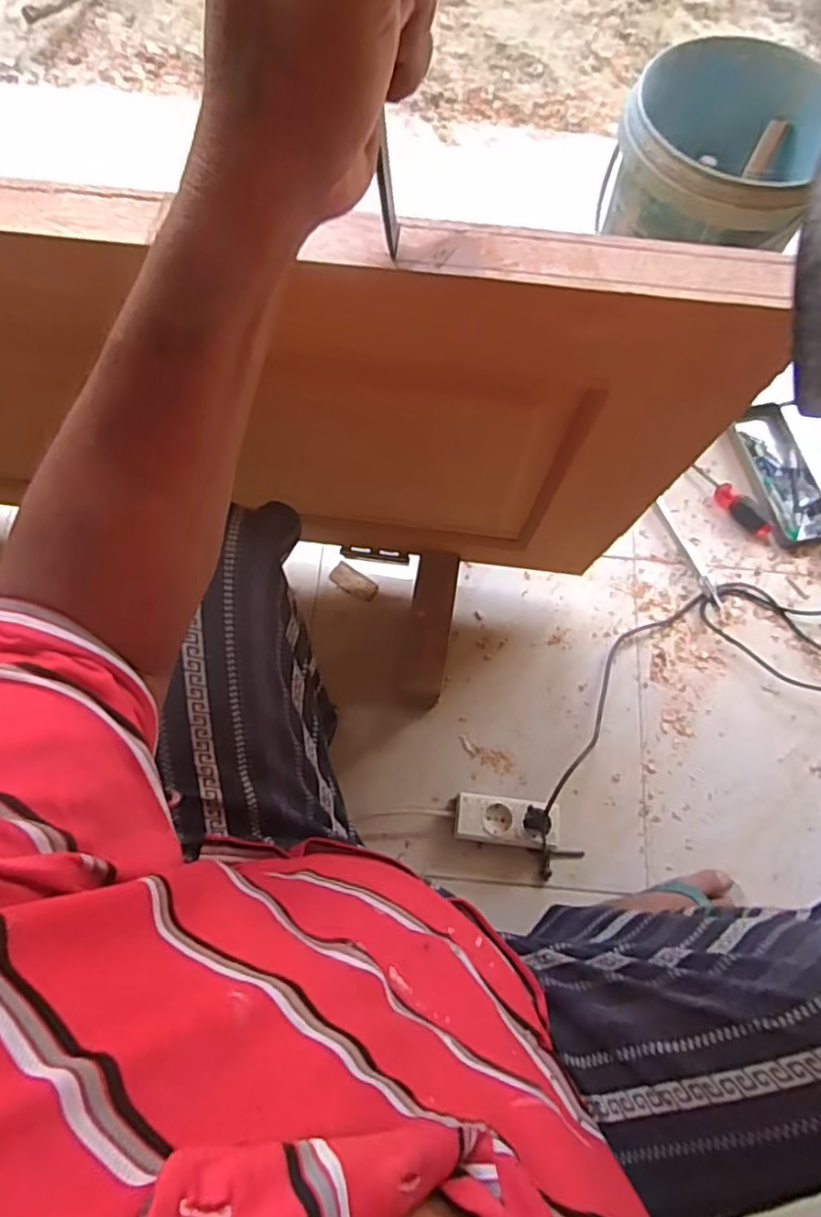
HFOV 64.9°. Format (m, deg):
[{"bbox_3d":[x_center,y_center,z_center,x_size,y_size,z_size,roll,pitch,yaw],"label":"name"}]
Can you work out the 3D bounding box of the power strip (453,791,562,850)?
[{"bbox_3d":[0.129,0.285,0.863,0.134,0.044,0.058,7,70,0],"label":"power strip"}]

